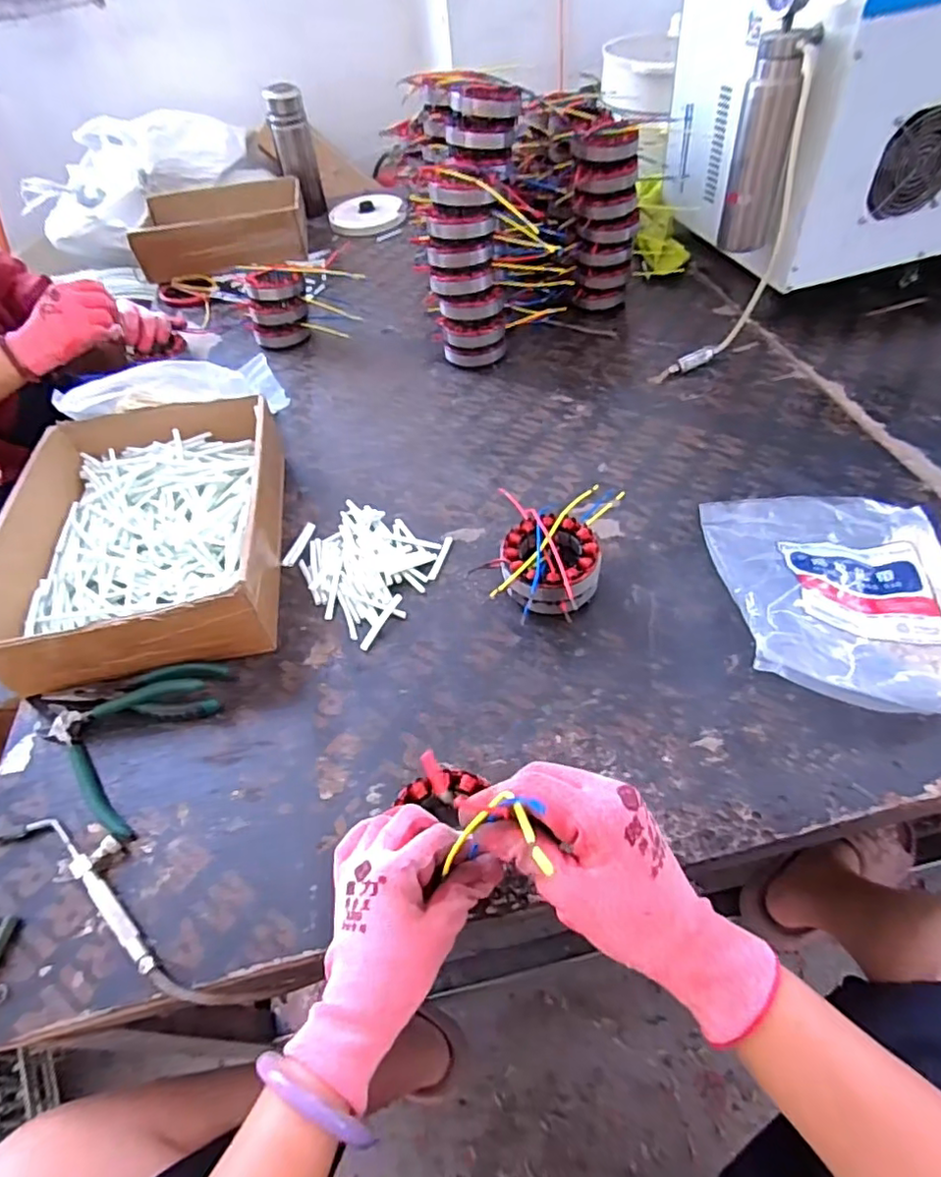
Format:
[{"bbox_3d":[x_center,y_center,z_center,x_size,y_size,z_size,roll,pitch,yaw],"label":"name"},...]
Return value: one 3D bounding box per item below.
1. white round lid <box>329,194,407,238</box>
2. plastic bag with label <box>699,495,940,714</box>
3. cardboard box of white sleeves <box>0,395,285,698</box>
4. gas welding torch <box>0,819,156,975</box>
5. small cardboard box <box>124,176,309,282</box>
[{"bbox_3d":[-0.216,-0.782,1.243,0.159,0.035,0.142,-13,51,-4],"label":"white round lid"},{"bbox_3d":[0.327,-0.012,0.519,0.198,0.061,0.248,2,51,8],"label":"plastic bag with label"},{"bbox_3d":[-0.322,-0.068,0.611,0.239,0.089,0.333,-11,50,-3],"label":"cardboard box of white sleeves"},{"bbox_3d":[-0.271,0.204,0.426,0.171,0.013,0.045,22,57,22],"label":"gas welding torch"},{"bbox_3d":[-0.468,-0.692,1.146,0.304,0.096,0.238,-12,51,-3],"label":"small cardboard box"}]

